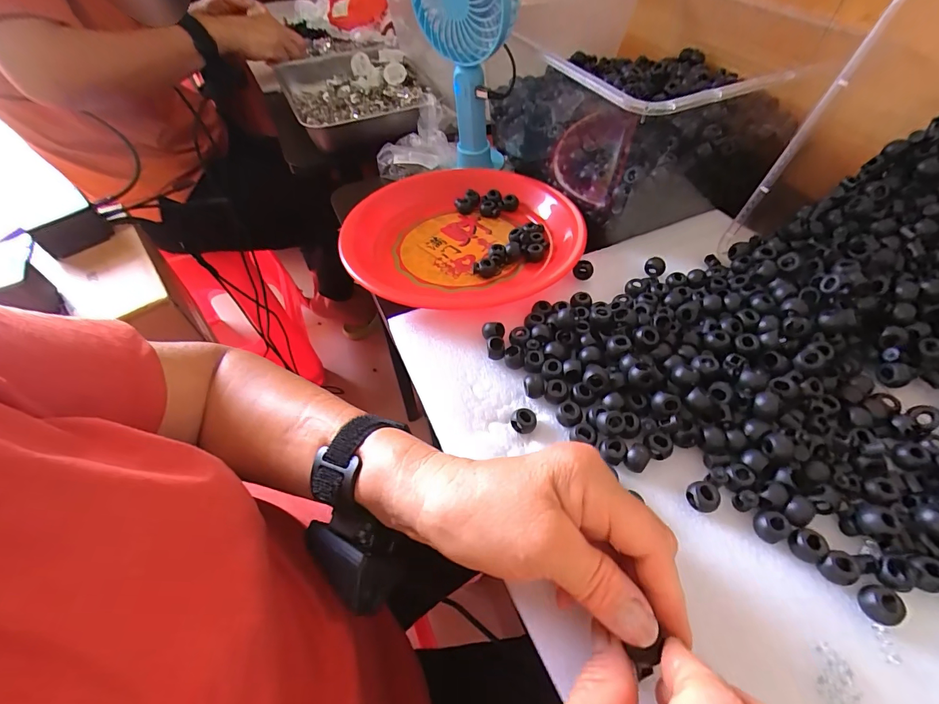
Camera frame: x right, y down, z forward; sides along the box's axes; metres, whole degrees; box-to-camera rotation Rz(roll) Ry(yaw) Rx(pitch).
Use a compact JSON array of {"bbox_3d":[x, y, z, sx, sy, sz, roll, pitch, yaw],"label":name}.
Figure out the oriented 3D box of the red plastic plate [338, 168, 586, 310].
[{"bbox_3d":[-0.005,-0.116,0.407,0.215,0.027,0.219,-1,51,1],"label":"red plastic plate"}]

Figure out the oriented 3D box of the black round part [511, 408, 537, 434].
[{"bbox_3d":[0.037,0.049,0.288,0.017,0.010,0.015,9,52,9],"label":"black round part"}]

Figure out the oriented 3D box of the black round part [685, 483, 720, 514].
[{"bbox_3d":[0.140,0.088,0.250,0.013,0.016,0.017,-28,56,-19],"label":"black round part"}]

